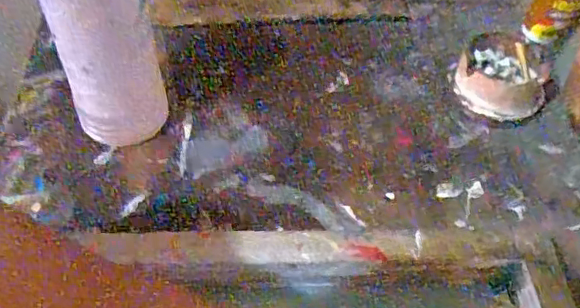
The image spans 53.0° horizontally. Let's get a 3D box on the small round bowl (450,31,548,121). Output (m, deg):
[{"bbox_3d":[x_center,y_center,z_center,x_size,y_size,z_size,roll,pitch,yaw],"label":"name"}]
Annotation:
[{"bbox_3d":[0.216,-0.079,0.595,0.089,0.046,0.087,1,51,-1],"label":"small round bowl"}]

